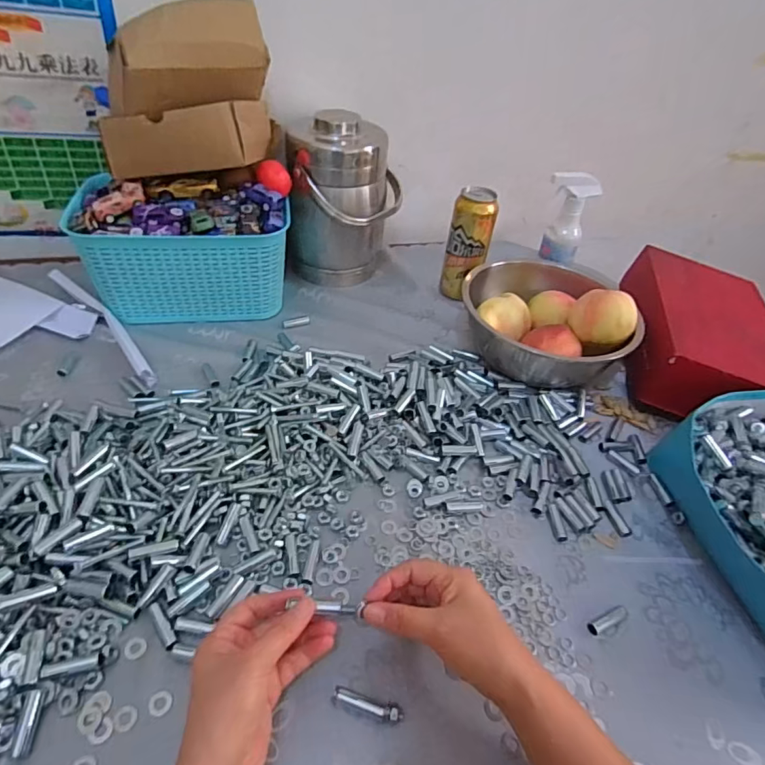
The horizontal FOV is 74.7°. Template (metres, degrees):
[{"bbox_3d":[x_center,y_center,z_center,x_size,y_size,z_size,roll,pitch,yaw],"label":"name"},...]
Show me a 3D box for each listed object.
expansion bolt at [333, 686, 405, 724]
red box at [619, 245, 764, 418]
[{"bbox_3d":[-0.011,0.245,0.380,0.053,0.010,0.011,15,44,8],"label":"expansion bolt"},{"bbox_3d":[0.447,-0.066,0.698,0.186,0.086,0.309,16,44,9],"label":"red box"}]

